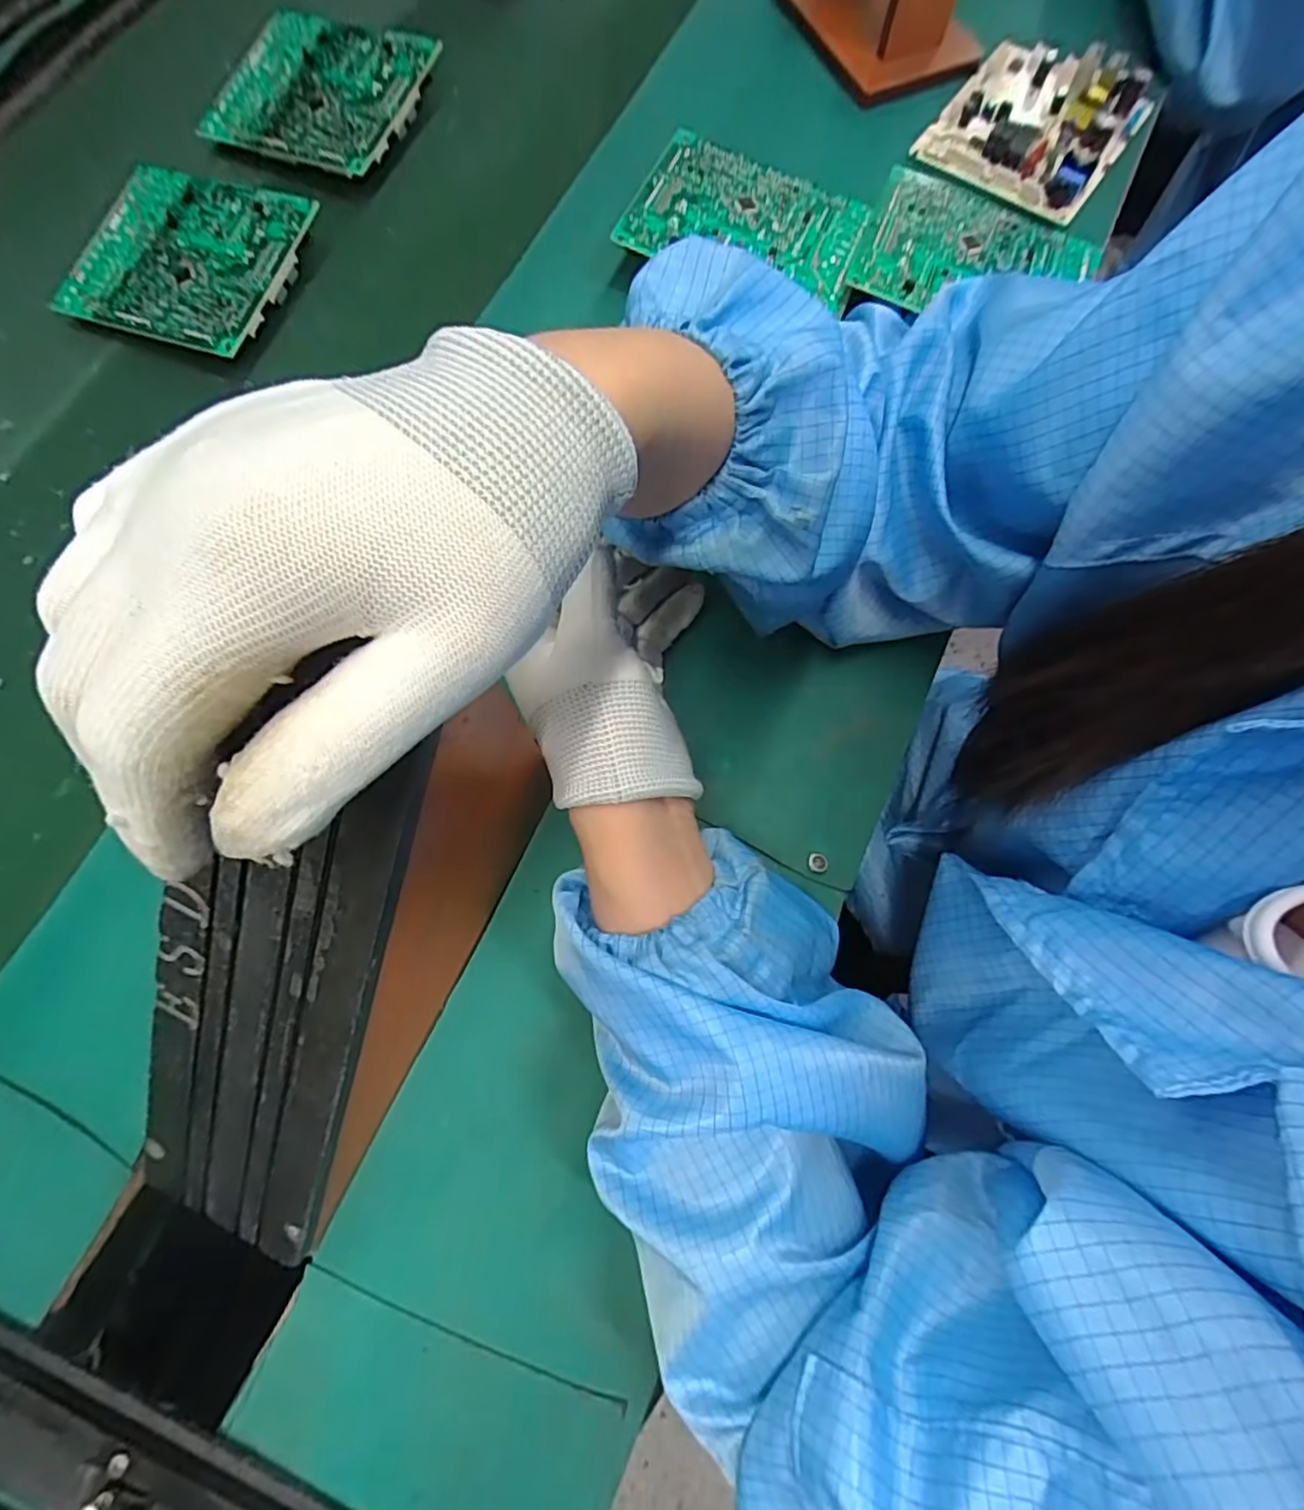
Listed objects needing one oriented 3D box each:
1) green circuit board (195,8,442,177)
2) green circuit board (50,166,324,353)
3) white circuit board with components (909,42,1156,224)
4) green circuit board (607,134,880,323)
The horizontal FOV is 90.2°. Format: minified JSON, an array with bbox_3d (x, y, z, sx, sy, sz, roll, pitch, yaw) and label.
[{"bbox_3d":[-0.236,-0.465,0.458,0.149,0.013,0.115,21,83,11],"label":"green circuit board"},{"bbox_3d":[-0.300,-0.316,0.416,0.138,0.033,0.115,19,74,6],"label":"green circuit board"},{"bbox_3d":[0.253,-0.417,0.423,0.109,0.029,0.114,36,76,10],"label":"white circuit board with components"},{"bbox_3d":[0.060,-0.328,0.399,0.139,0.016,0.103,21,74,7],"label":"green circuit board"}]

